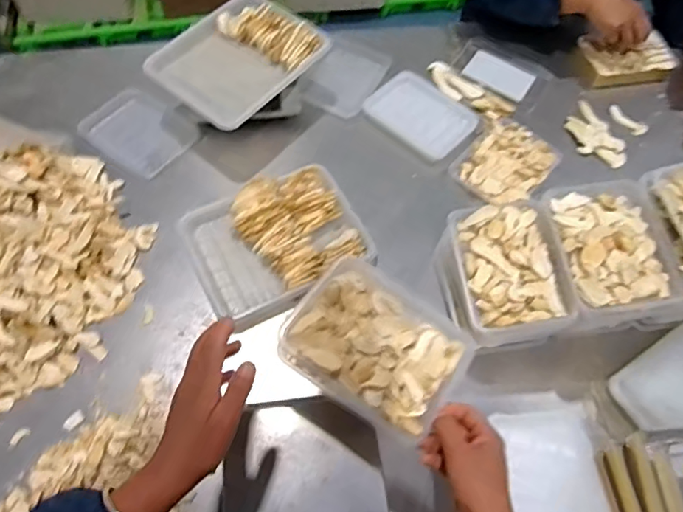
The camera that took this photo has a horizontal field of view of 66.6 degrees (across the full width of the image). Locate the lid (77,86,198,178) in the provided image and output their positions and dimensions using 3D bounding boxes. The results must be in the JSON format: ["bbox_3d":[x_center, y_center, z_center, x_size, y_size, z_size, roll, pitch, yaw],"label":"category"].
[{"bbox_3d":[-0.360,-0.221,0.935,0.185,0.023,0.148,28,64,12],"label":"lid"}]

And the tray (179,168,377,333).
[{"bbox_3d":[-0.104,-0.026,0.821,0.265,0.037,0.219,-30,67,-17],"label":"tray"}]

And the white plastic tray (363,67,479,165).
[{"bbox_3d":[0.146,-0.262,0.960,0.179,0.029,0.136,39,67,16],"label":"white plastic tray"}]

